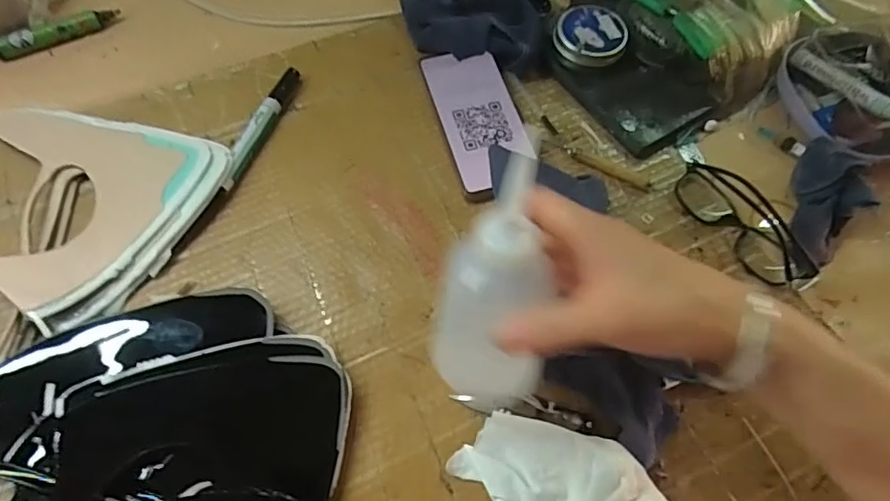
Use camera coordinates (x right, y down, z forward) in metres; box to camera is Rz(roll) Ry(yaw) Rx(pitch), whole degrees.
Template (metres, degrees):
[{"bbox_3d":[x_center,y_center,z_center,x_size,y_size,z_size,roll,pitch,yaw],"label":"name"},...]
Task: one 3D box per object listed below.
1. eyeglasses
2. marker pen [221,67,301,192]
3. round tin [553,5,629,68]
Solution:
[{"bbox_3d":[0.247,-0.024,0.458,0.040,0.034,0.129,-31,69,-16],"label":"eyeglasses"},{"bbox_3d":[-0.168,-0.112,0.500,0.015,0.017,0.139,16,64,6],"label":"marker pen"},{"bbox_3d":[0.138,-0.205,0.523,0.066,0.015,0.059,12,75,4],"label":"round tin"}]

